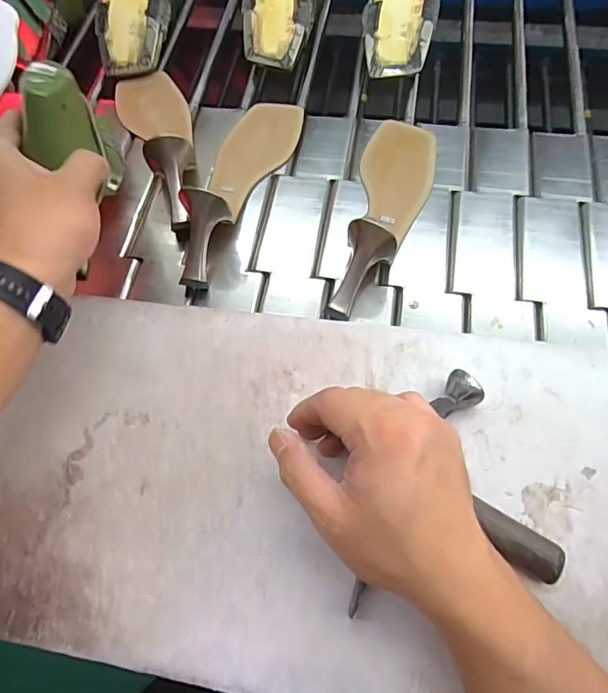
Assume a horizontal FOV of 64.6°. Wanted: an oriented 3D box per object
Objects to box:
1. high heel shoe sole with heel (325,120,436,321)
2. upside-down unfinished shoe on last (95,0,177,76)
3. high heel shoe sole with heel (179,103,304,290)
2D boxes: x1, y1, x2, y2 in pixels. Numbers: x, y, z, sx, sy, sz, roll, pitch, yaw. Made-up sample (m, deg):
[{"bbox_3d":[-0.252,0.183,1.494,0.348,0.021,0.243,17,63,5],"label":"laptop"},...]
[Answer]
[{"bbox_3d":[0.084,-0.140,0.462,0.072,0.060,0.253,10,65,7],"label":"high heel shoe sole with heel"},{"bbox_3d":[-0.206,-0.442,0.616,0.090,0.072,0.224,-2,64,2],"label":"upside-down unfinished shoe on last"},{"bbox_3d":[-0.074,-0.182,0.488,0.075,0.063,0.267,19,67,11],"label":"high heel shoe sole with heel"}]

